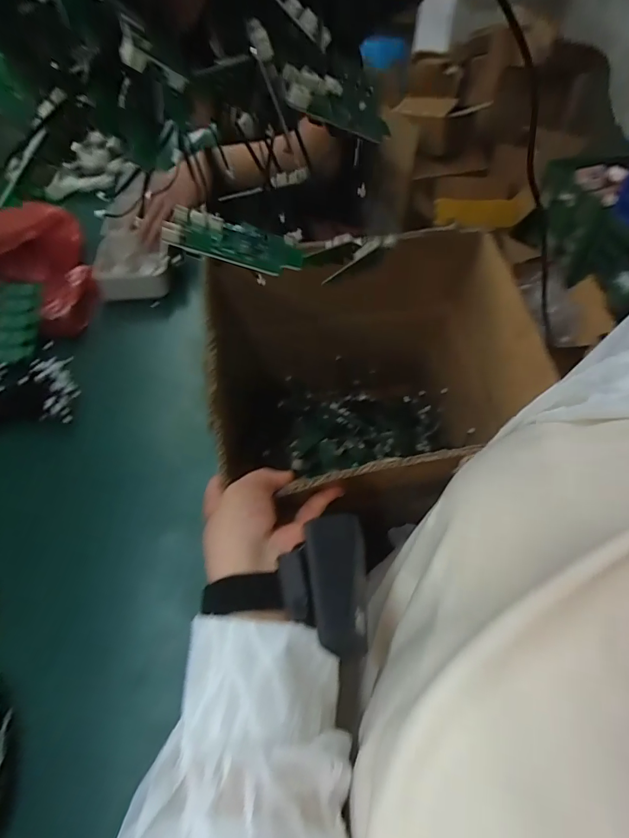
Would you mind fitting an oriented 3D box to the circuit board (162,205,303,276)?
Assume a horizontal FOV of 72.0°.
[{"bbox_3d":[-0.039,-0.090,0.221,0.066,0.011,0.025,13,51,-7],"label":"circuit board"}]

